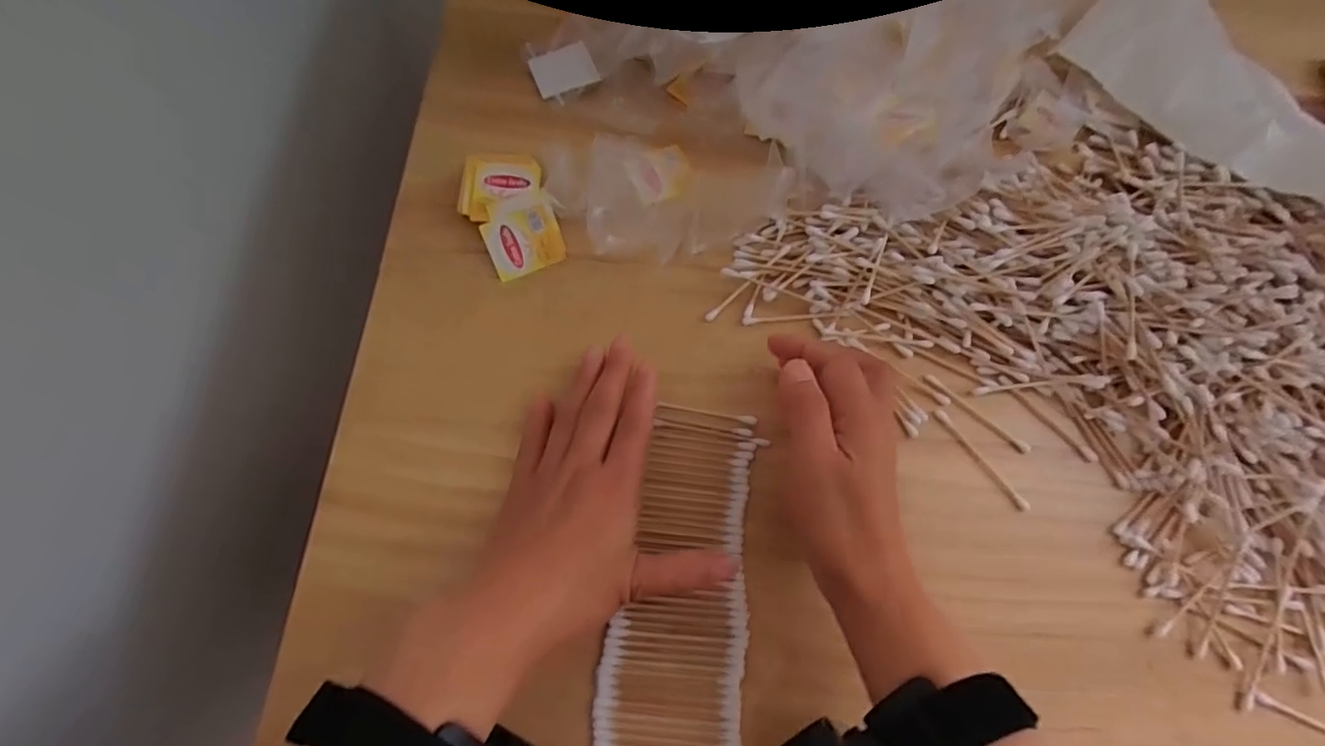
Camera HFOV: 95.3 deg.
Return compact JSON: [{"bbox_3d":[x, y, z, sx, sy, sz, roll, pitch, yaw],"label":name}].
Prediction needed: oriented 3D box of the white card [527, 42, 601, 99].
[{"bbox_3d":[-0.070,-0.213,0.426,0.043,0.004,0.034,-19,81,0],"label":"white card"}]

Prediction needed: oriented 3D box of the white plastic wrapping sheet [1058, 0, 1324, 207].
[{"bbox_3d":[0.397,-0.195,0.422,0.106,0.046,0.229,-32,73,-13],"label":"white plastic wrapping sheet"}]

